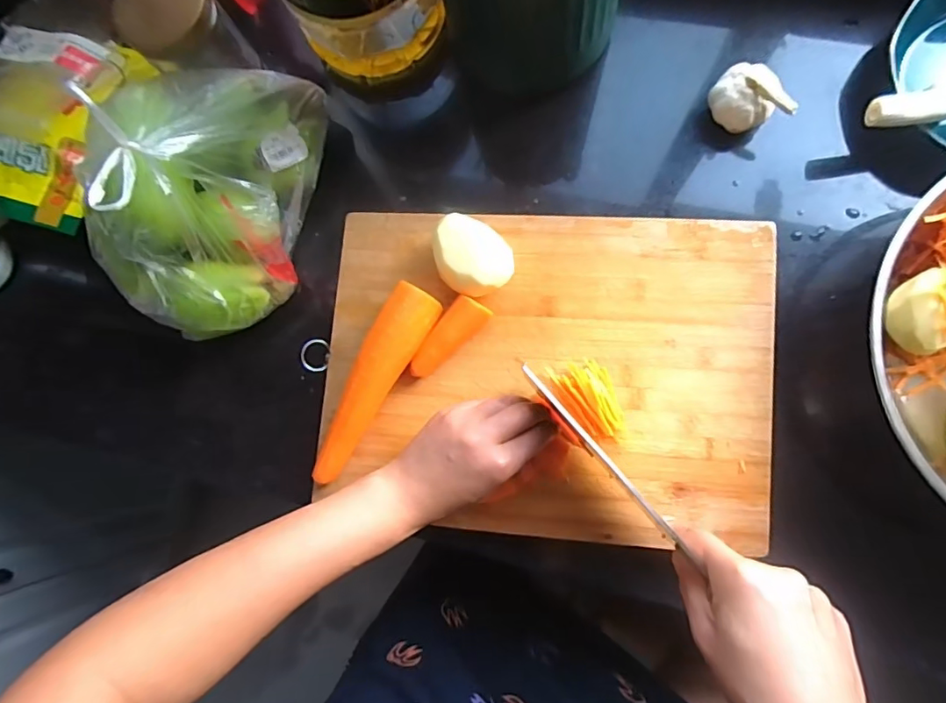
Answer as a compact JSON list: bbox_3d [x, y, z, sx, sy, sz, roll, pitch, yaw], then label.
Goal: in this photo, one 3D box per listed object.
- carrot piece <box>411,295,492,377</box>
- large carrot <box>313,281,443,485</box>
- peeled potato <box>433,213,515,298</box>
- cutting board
[{"bbox_3d":[-0.021,-0.011,0.443,0.079,0.031,0.028,-45,80,0],"label":"carrot piece"},{"bbox_3d":[-0.082,0.031,0.434,0.039,0.050,0.175,26,87,9],"label":"large carrot"},{"bbox_3d":[-0.002,-0.079,0.440,0.056,0.039,0.072,-41,80,1],"label":"peeled potato"},{"bbox_3d":[0.056,0.017,0.438,0.367,0.017,0.264,3,83,7],"label":"cutting board"}]

